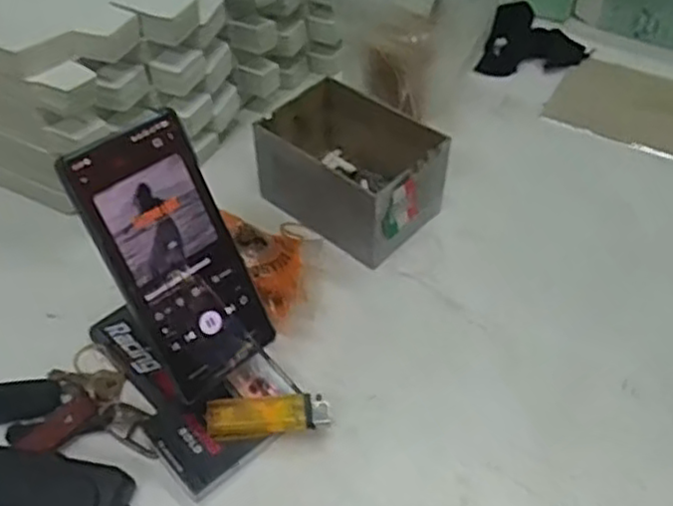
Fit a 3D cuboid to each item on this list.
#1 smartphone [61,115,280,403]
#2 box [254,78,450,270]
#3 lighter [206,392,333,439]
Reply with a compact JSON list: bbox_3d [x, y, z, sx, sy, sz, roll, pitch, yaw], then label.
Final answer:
[{"bbox_3d":[-0.093,0.004,0.420,0.074,0.160,0.008,-32,23,-25],"label":"smartphone"},{"bbox_3d":[0.012,-0.073,0.607,0.147,0.071,0.101,33,57,26],"label":"box"},{"bbox_3d":[-0.045,0.106,0.468,0.079,0.008,0.026,-4,54,-2],"label":"lighter"}]

